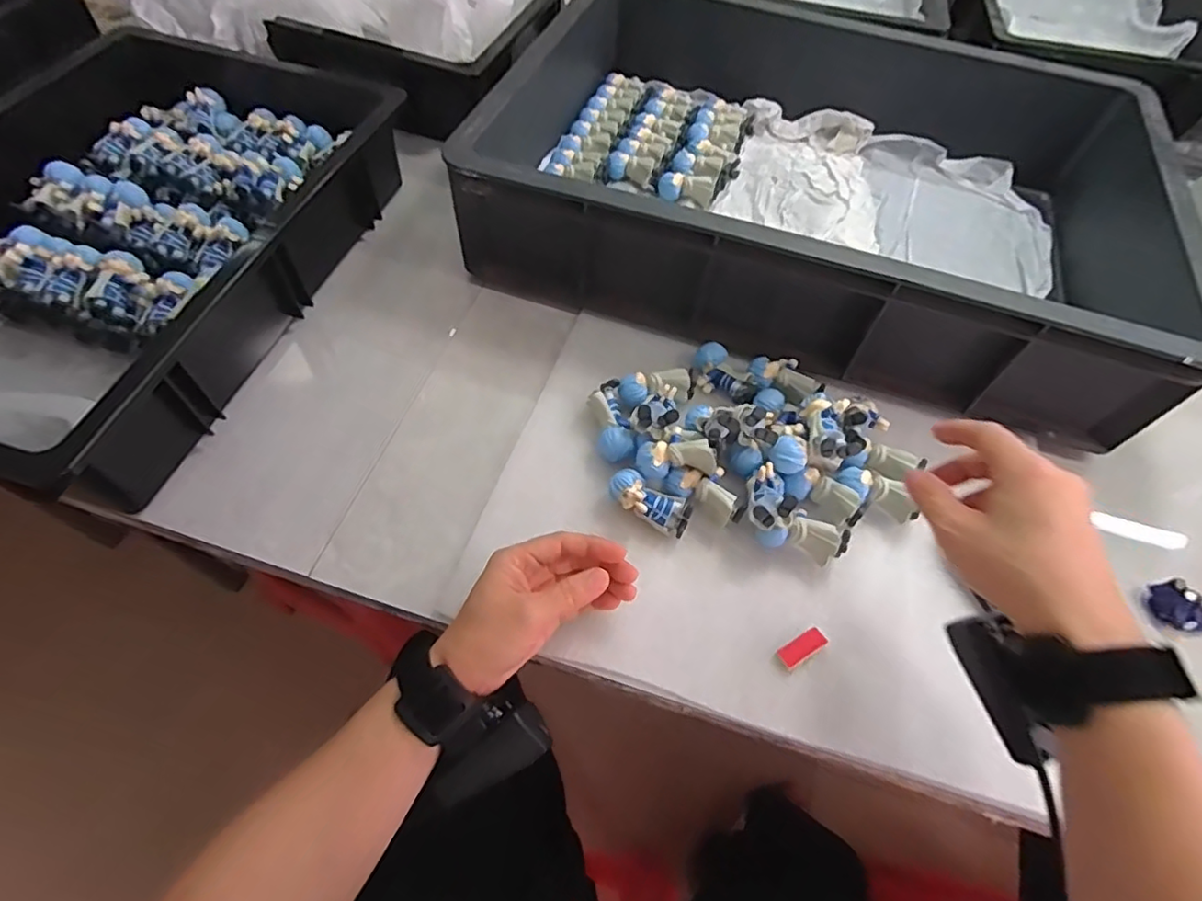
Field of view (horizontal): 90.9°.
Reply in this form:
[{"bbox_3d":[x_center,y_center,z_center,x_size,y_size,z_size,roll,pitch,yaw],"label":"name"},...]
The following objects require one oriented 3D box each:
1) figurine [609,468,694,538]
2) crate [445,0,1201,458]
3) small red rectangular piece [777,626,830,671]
[{"bbox_3d":[0.035,0.039,0.431,0.061,0.029,0.025,25,60,11],"label":"figurine"},{"bbox_3d":[0.211,-0.268,0.572,0.578,0.139,0.407,18,59,7],"label":"crate"},{"bbox_3d":[0.133,0.130,0.392,0.035,0.006,0.015,-27,64,-18],"label":"small red rectangular piece"}]

